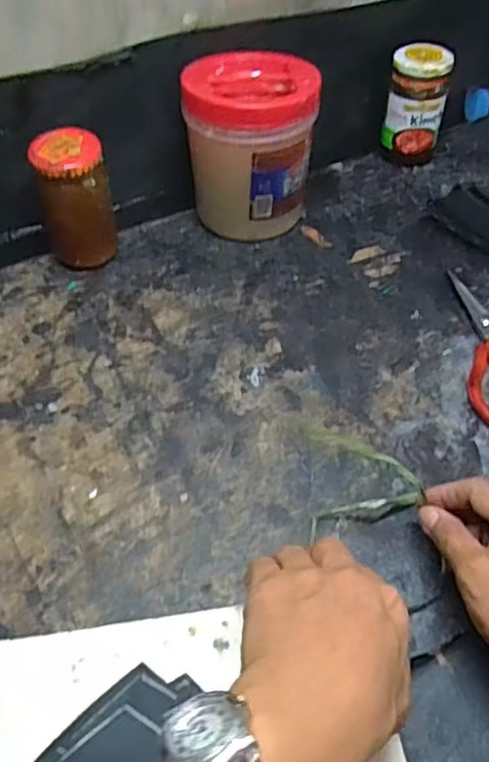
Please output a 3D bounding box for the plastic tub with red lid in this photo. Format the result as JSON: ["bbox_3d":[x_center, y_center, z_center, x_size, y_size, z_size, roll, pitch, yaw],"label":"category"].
[{"bbox_3d":[0.006,-0.216,0.608,0.119,0.142,0.100,-5,50,-4],"label":"plastic tub with red lid"}]

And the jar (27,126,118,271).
[{"bbox_3d":[-0.148,-0.156,0.575,0.059,0.117,0.056,0,49,0],"label":"jar"}]

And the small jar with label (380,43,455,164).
[{"bbox_3d":[0.182,-0.291,0.687,0.059,0.115,0.052,9,50,8],"label":"small jar with label"}]

